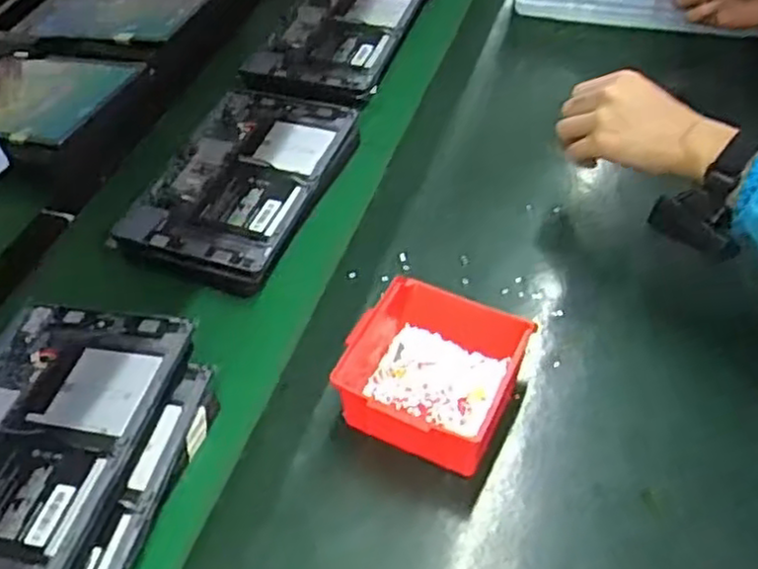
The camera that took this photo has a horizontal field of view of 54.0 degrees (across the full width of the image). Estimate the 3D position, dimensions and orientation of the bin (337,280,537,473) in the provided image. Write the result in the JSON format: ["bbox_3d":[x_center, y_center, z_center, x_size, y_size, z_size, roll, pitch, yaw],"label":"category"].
[{"bbox_3d":[0.043,0.066,0.584,0.122,0.062,0.140,22,54,15],"label":"bin"}]

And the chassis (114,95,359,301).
[{"bbox_3d":[-0.144,-0.116,0.793,0.176,0.020,0.293,14,50,16],"label":"chassis"}]

